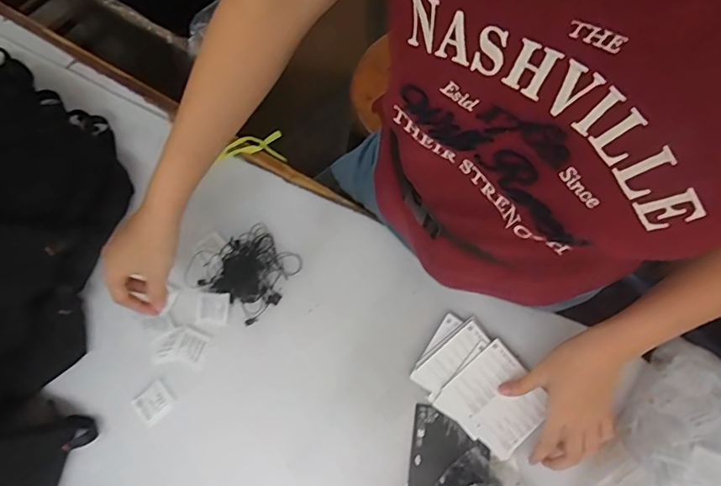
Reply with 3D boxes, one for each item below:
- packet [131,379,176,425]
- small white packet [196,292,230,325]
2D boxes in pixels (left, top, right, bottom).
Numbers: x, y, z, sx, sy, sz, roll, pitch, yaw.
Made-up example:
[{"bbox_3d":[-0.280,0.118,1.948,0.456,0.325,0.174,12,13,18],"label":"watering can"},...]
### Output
[{"bbox_3d":[-0.245,0.189,0.575,0.041,0.004,0.039,-42,78,-10],"label":"packet"},{"bbox_3d":[-0.183,0.080,0.599,0.040,0.005,0.038,3,75,2],"label":"small white packet"}]

